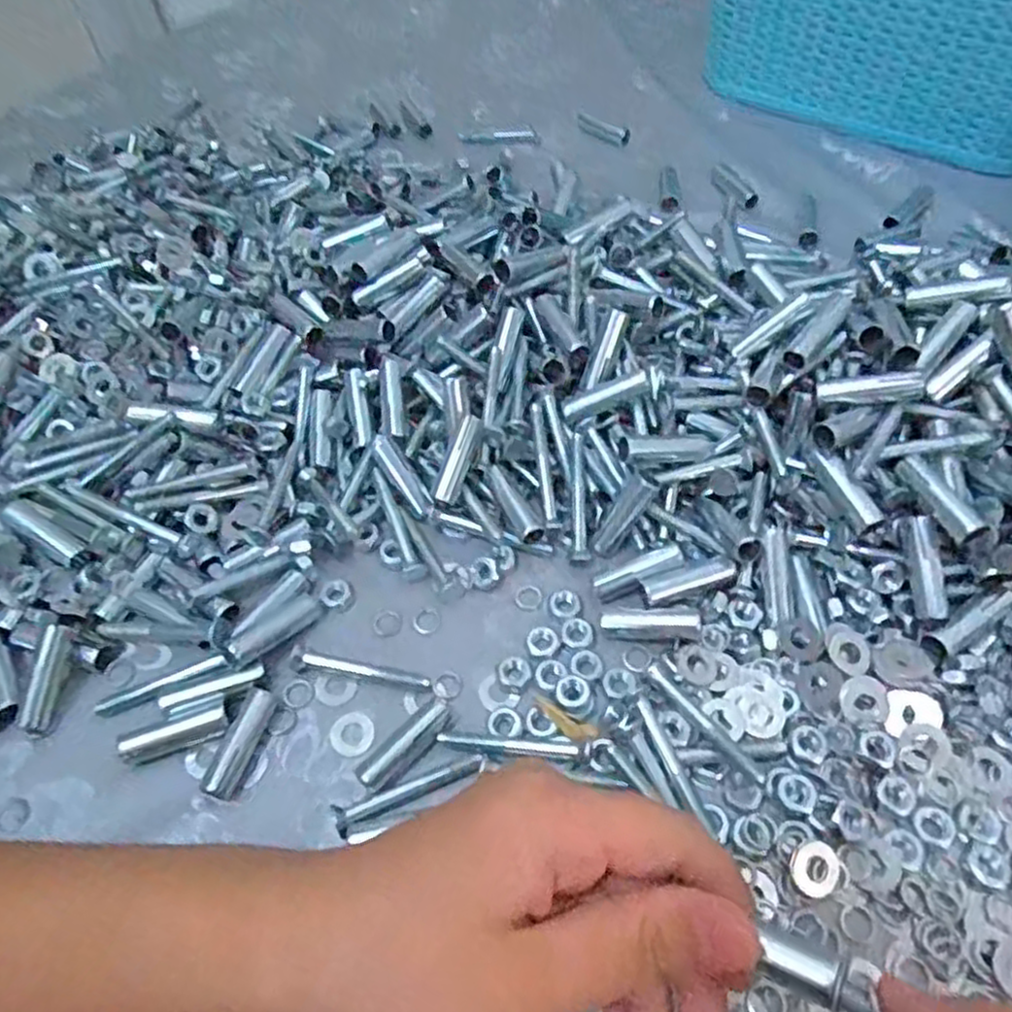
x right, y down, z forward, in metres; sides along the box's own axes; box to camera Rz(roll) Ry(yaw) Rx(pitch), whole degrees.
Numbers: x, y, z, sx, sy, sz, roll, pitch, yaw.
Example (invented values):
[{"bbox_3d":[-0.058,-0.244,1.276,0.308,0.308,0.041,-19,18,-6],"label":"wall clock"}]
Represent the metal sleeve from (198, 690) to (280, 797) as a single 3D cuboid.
[{"bbox_3d":[-0.098,0.086,0.278,0.012,0.009,0.040,12,55,11],"label":"metal sleeve"}]

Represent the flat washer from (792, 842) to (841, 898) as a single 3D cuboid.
[{"bbox_3d":[0.101,0.118,0.248,0.017,0.004,0.014,-37,60,-22],"label":"flat washer"}]

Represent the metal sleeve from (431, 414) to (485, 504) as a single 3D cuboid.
[{"bbox_3d":[-0.020,-0.021,0.332,0.010,0.009,0.041,18,75,15],"label":"metal sleeve"}]

